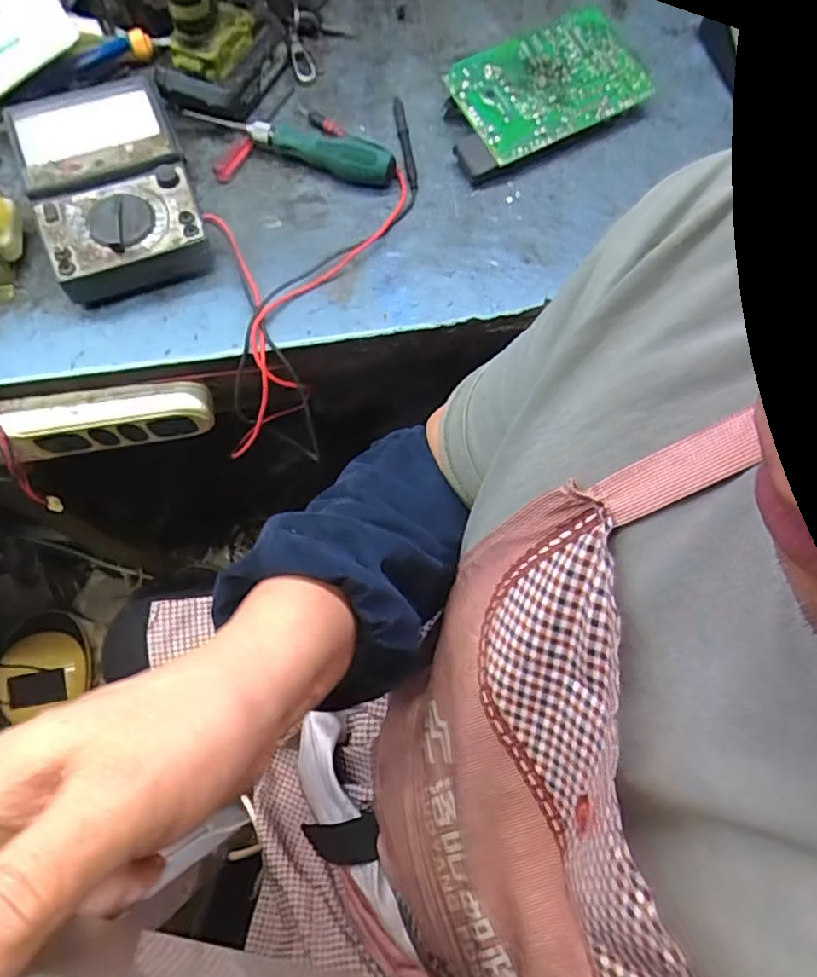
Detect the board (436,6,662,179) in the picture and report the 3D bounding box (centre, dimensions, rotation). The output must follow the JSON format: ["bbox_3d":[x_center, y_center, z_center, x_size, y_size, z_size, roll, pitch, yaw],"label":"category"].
[{"bbox_3d":[0.108,-0.337,0.520,0.182,0.036,0.100,-28,73,-12],"label":"board"}]

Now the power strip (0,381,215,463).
[{"bbox_3d":[-0.238,-0.052,0.473,0.169,0.057,0.027,-11,70,-7],"label":"power strip"}]

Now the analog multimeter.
[{"bbox_3d":[-0.222,-0.227,0.456,0.112,0.043,0.175,-21,71,-10],"label":"analog multimeter"}]

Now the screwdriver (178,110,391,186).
[{"bbox_3d":[-0.094,-0.284,0.494,0.174,0.029,0.033,23,70,6],"label":"screwdriver"}]

